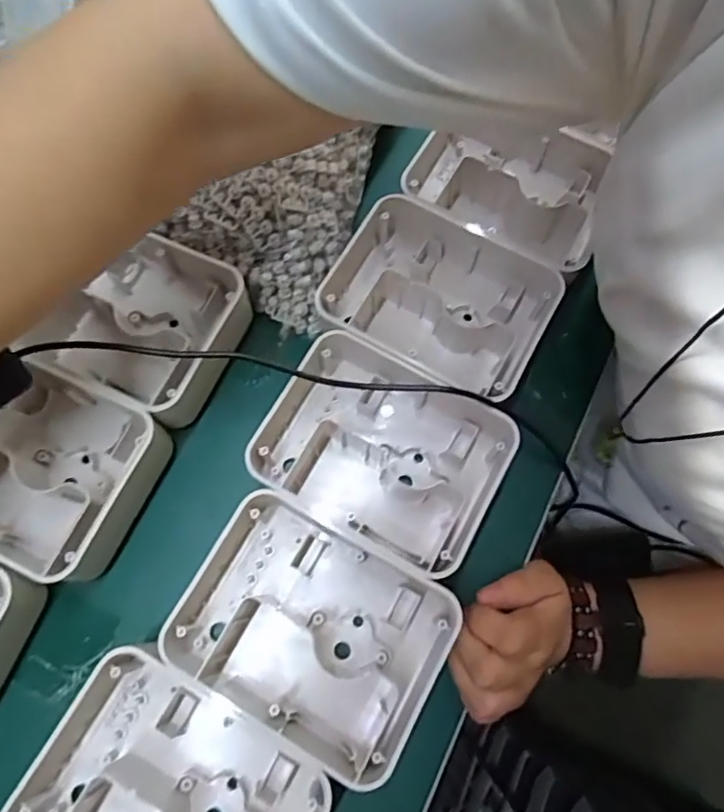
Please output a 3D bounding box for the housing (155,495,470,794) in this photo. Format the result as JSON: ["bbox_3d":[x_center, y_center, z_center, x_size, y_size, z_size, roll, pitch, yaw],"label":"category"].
[{"bbox_3d":[-0.028,0.115,0.297,0.136,0.036,0.104,30,74,9],"label":"housing"}]

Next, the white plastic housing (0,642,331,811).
[{"bbox_3d":[-0.092,0.188,0.275,0.134,0.044,0.096,30,74,9],"label":"white plastic housing"}]

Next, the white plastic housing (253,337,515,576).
[{"bbox_3d":[0.011,0.026,0.329,0.138,0.036,0.100,30,74,9],"label":"white plastic housing"}]

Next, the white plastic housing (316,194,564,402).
[{"bbox_3d":[0.048,-0.071,0.361,0.139,0.036,0.098,27,74,8],"label":"white plastic housing"}]

